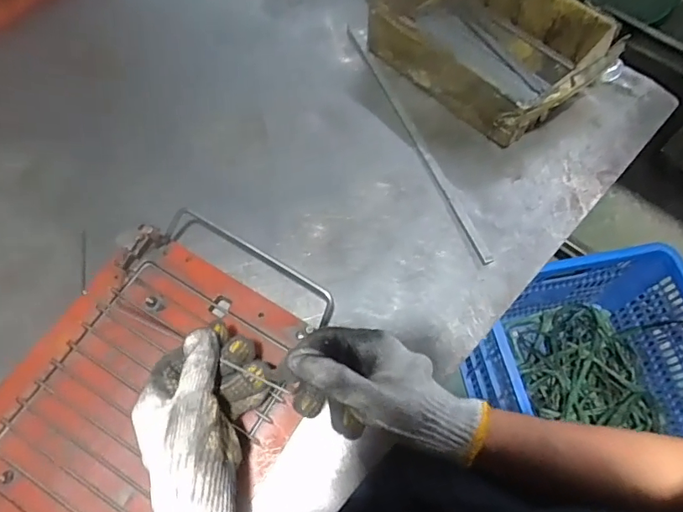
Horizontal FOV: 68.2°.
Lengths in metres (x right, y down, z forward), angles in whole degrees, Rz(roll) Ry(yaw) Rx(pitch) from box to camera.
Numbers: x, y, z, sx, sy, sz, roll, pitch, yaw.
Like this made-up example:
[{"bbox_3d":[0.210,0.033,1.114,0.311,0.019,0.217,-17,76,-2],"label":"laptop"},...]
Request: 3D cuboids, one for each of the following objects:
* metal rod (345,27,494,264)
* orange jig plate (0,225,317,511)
[{"bbox_3d":[0.079,-0.141,0.580,0.011,0.011,0.349,-23,67,-8],"label":"metal rod"},{"bbox_3d":[-0.177,0.140,0.435,0.230,0.028,0.299,29,70,14],"label":"orange jig plate"}]

